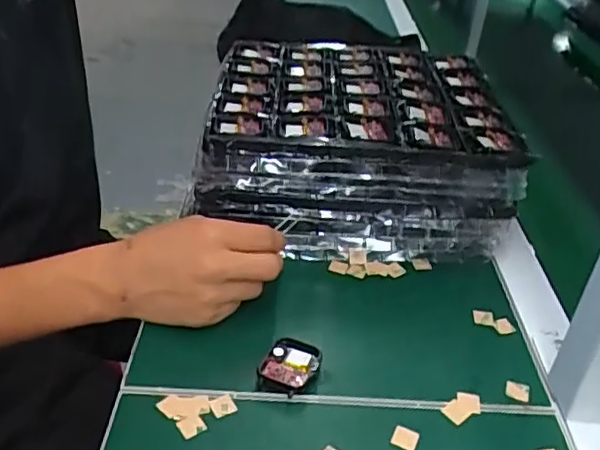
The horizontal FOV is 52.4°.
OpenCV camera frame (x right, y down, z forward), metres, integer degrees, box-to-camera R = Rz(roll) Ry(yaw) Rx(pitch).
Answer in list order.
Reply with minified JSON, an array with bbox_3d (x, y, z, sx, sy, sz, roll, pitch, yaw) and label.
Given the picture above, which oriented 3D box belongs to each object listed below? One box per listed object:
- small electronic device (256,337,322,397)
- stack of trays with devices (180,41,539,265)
[{"bbox_3d":[-0.007,0.102,0.430,0.035,0.017,0.045,19,36,20],"label":"small electronic device"},{"bbox_3d":[0.049,-0.081,0.625,0.281,0.126,0.269,3,33,-4],"label":"stack of trays with devices"}]

